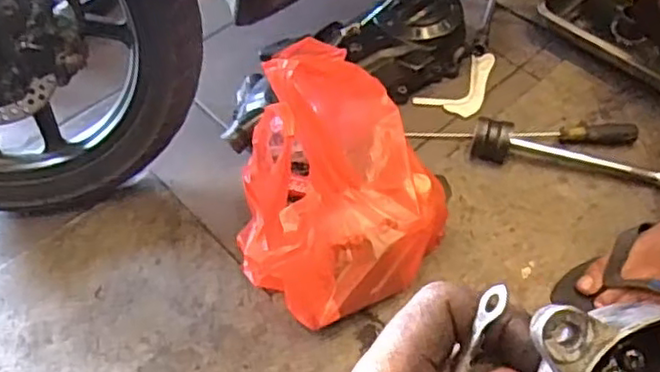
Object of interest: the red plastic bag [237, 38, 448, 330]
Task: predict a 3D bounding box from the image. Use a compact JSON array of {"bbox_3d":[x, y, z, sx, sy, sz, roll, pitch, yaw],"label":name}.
[{"bbox_3d":[0.011,-0.007,0.737,0.235,0.258,0.273,8,55,9],"label":"red plastic bag"}]

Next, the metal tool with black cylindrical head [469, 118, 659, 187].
[{"bbox_3d":[0.324,-0.045,0.877,0.264,0.051,0.056,9,55,10],"label":"metal tool with black cylindrical head"}]

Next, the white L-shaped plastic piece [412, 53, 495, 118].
[{"bbox_3d":[0.209,-0.148,0.995,0.155,0.011,0.081,-37,60,-21],"label":"white L-shaped plastic piece"}]

